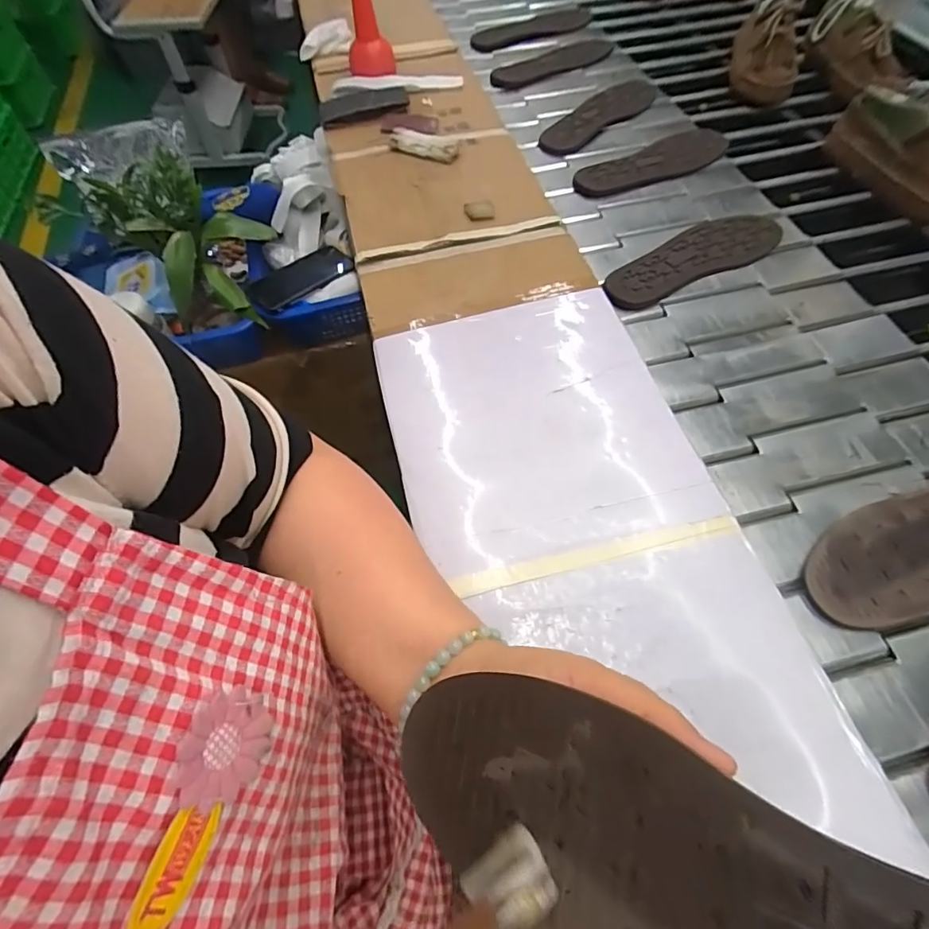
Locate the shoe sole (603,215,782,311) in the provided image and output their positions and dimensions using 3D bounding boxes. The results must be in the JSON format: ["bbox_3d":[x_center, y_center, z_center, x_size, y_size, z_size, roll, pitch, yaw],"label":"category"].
[{"bbox_3d":[0.285,-0.256,0.615,0.258,0.015,0.075,-25,62,-13],"label":"shoe sole"}]

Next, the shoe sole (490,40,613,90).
[{"bbox_3d":[0.165,-0.720,0.897,0.260,0.020,0.077,-29,63,-15],"label":"shoe sole"}]

